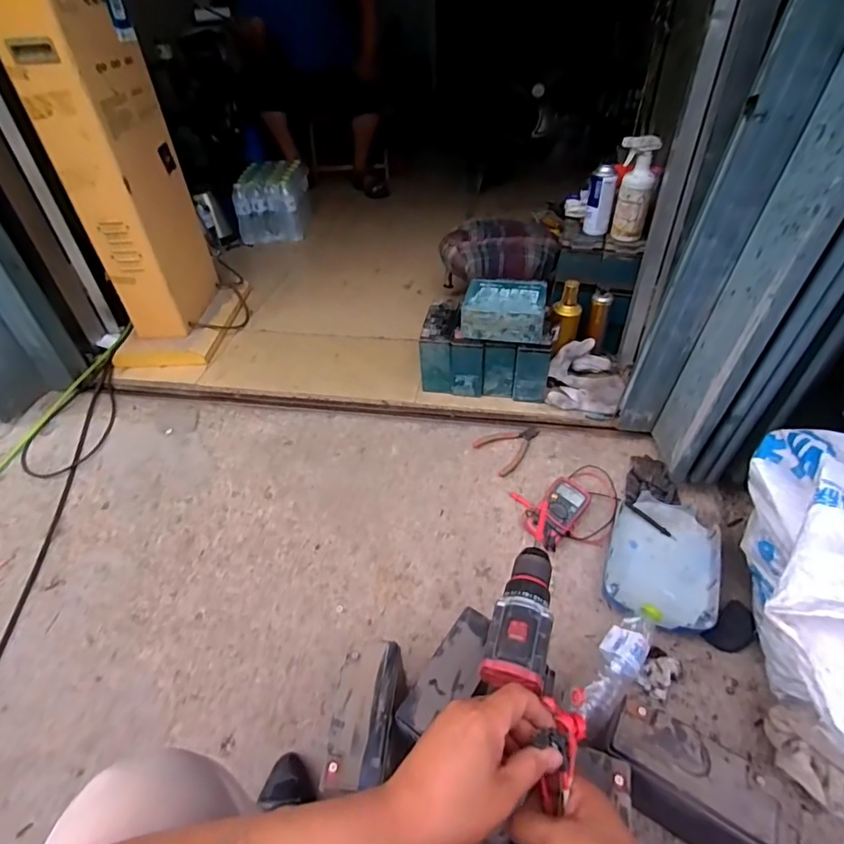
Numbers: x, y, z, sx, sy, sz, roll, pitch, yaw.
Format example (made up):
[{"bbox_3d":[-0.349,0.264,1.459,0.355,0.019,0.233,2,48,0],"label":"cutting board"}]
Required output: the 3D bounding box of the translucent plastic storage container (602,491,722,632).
[{"bbox_3d":[0.434,0.252,0.895,0.181,0.053,0.247,15,52,17],"label":"translucent plastic storage container"}]

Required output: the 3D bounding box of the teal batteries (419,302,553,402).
[{"bbox_3d":[0.161,-0.170,1.215,0.303,0.193,0.152,9,43,14],"label":"teal batteries"}]

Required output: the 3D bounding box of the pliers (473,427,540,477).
[{"bbox_3d":[0.201,0.051,1.101,0.137,0.014,0.111,-27,52,-17],"label":"pliers"}]

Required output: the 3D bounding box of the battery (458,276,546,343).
[{"bbox_3d":[0.189,-0.263,1.132,0.182,0.068,0.155,6,42,11],"label":"battery"}]

